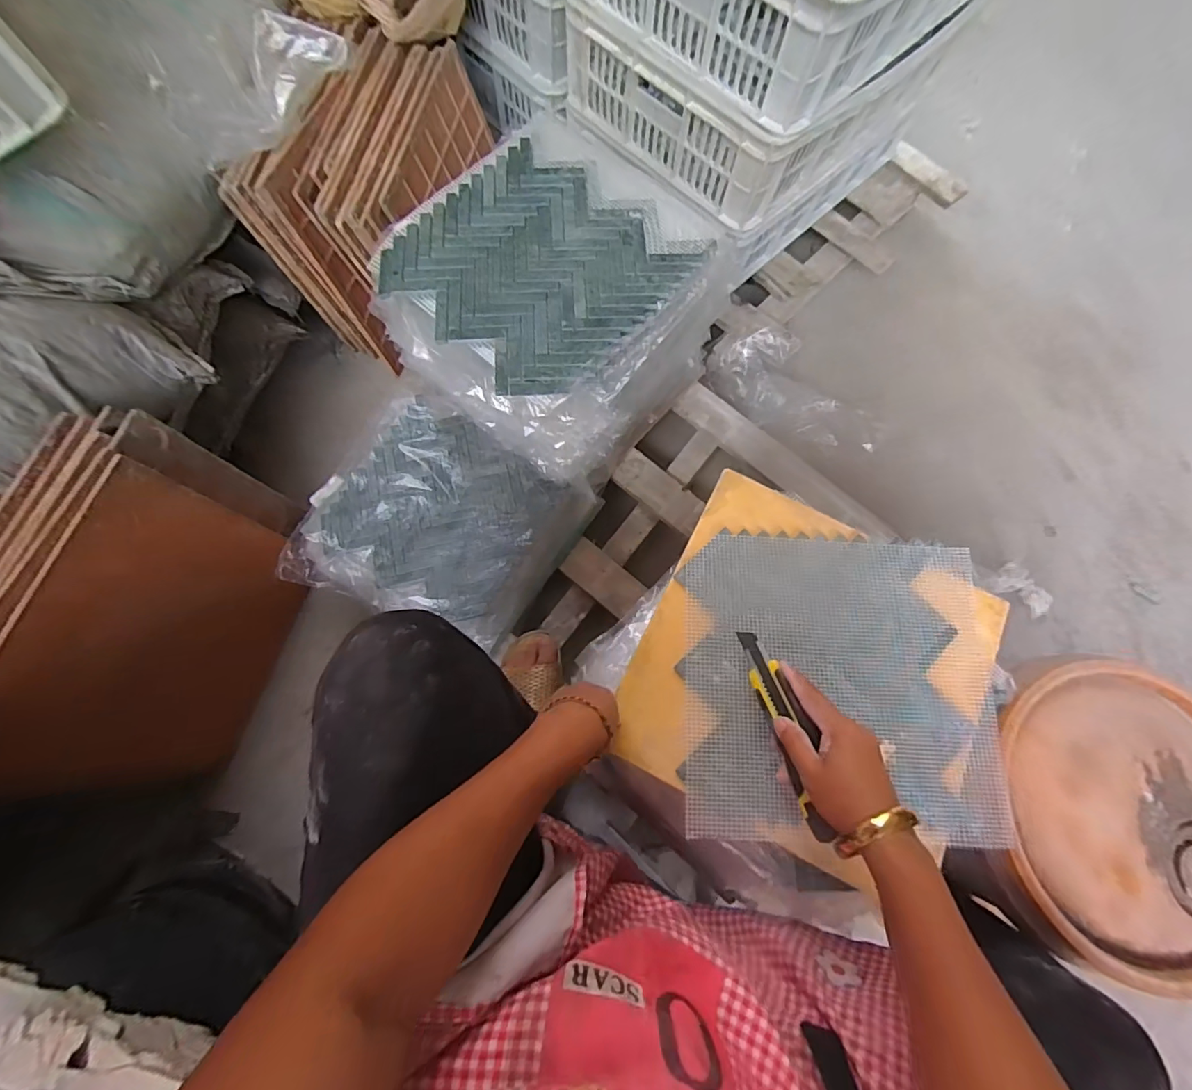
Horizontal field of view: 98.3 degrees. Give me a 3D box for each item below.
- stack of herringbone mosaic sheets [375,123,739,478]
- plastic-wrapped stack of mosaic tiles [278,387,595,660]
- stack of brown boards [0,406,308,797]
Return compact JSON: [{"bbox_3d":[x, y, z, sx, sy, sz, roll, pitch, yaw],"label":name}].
[{"bbox_3d":[-0.047,-0.285,0.693,0.287,0.269,0.332,36,76,9],"label":"stack of herringbone mosaic sheets"},{"bbox_3d":[-0.223,-0.027,0.749,0.340,0.094,0.318,29,75,7],"label":"plastic-wrapped stack of mosaic tiles"},{"bbox_3d":[-0.511,0.079,0.604,0.091,0.350,0.390,5,73,0],"label":"stack of brown boards"}]

